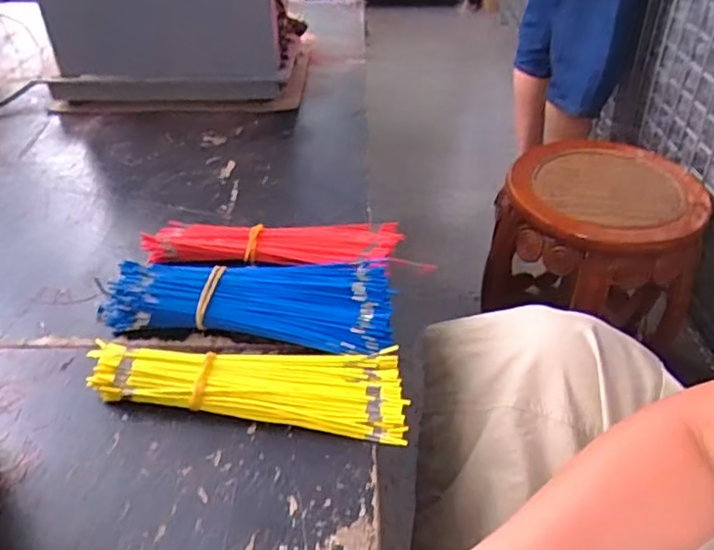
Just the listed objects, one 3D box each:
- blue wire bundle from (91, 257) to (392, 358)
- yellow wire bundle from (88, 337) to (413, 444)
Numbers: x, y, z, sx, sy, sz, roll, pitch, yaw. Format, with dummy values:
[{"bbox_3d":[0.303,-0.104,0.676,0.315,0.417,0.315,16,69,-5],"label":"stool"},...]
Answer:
[{"bbox_3d":[-0.095,0.023,0.549,0.251,0.039,0.096,3,40,3],"label":"blue wire bundle"},{"bbox_3d":[-0.081,0.080,0.490,0.241,0.026,0.072,6,40,7],"label":"yellow wire bundle"}]

